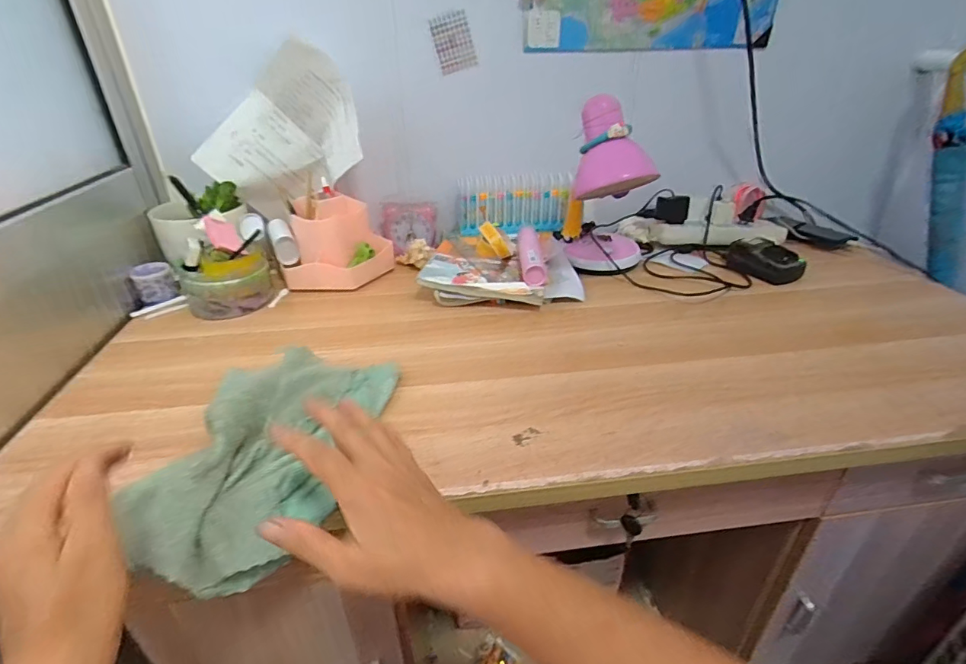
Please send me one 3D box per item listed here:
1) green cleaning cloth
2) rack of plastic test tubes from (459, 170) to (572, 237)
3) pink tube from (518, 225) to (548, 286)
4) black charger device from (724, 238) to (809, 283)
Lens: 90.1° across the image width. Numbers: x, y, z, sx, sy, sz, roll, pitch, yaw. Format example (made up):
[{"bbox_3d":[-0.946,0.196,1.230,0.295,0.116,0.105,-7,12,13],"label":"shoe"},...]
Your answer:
[{"bbox_3d":[-0.197,0.103,0.454,0.168,0.064,0.262,4,31,8],"label":"green cleaning cloth"},{"bbox_3d":[0.059,-0.227,0.862,0.199,0.098,0.030,-5,31,-8],"label":"rack of plastic test tubes"},{"bbox_3d":[0.076,-0.123,0.761,0.039,0.034,0.170,0,31,0],"label":"pink tube"},{"bbox_3d":[0.456,-0.117,0.784,0.072,0.044,0.106,-16,34,-24],"label":"black charger device"}]

